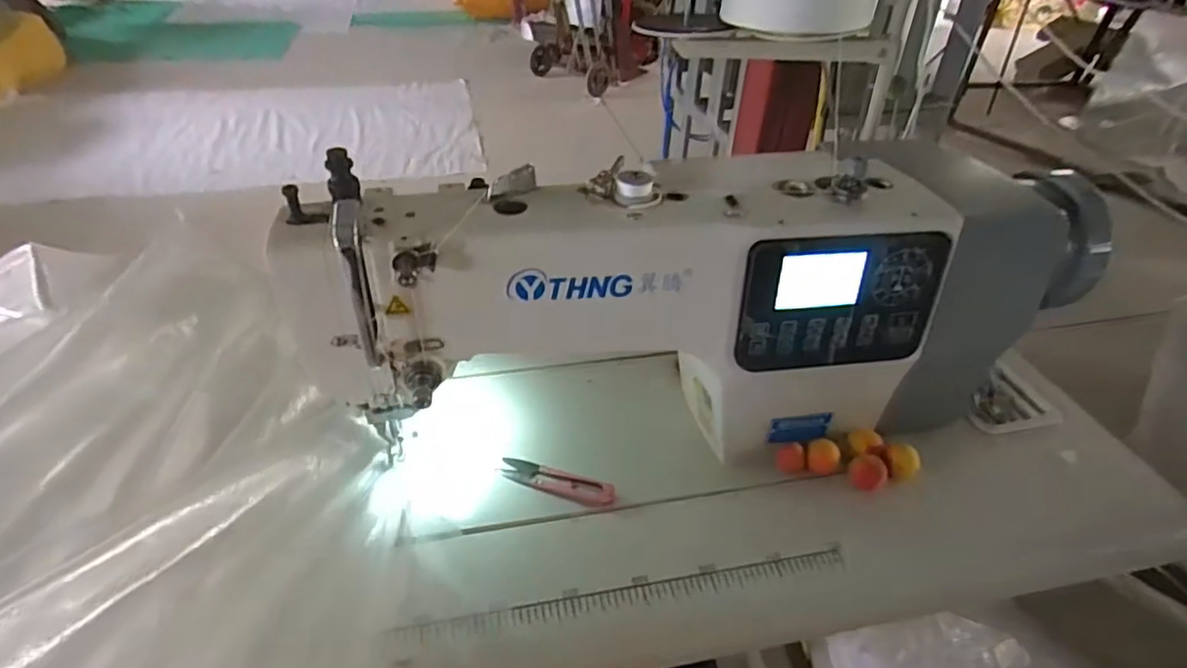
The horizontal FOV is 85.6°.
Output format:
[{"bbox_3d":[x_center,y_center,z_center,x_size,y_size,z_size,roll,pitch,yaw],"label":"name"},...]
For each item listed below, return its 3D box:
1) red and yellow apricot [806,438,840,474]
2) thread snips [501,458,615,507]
[{"bbox_3d":[0.194,0.103,0.542,0.027,0.024,0.020,22,42,23],"label":"red and yellow apricot"},{"bbox_3d":[-0.030,0.121,0.523,0.098,0.017,0.023,18,41,19],"label":"thread snips"}]

